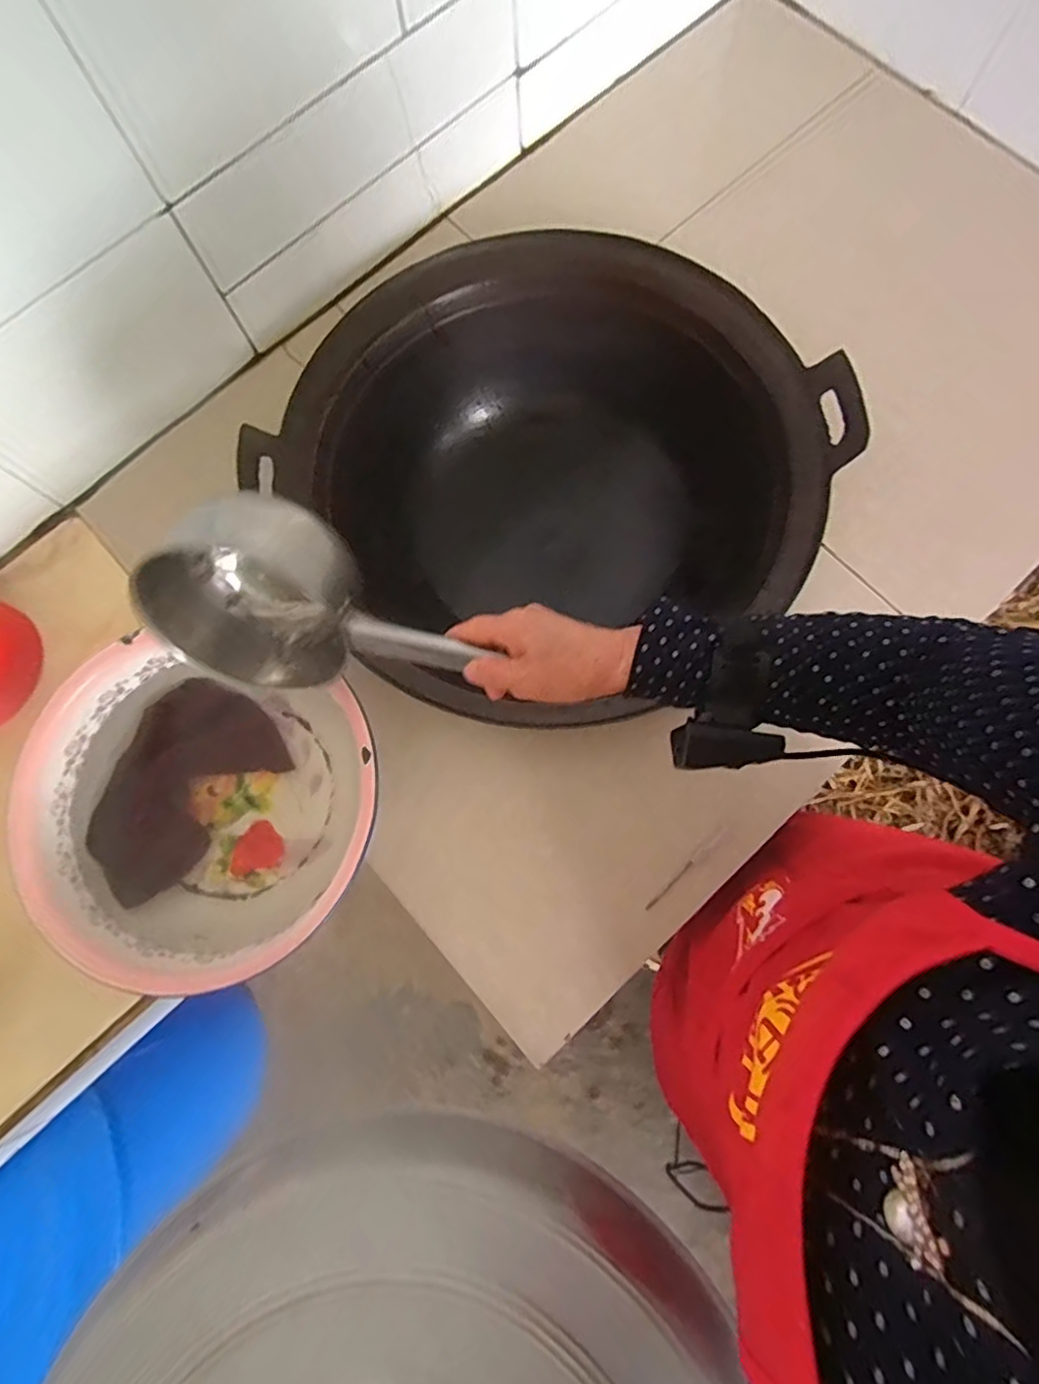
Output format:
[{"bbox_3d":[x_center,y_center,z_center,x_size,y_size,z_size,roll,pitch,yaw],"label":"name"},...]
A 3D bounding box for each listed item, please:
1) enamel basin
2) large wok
[{"bbox_3d":[-0.301,0.102,0.588,0.319,0.118,0.296,0,79,0],"label":"enamel basin"},{"bbox_3d":[0.038,-0.239,0.753,0.559,0.233,0.559,0,79,0],"label":"large wok"}]

